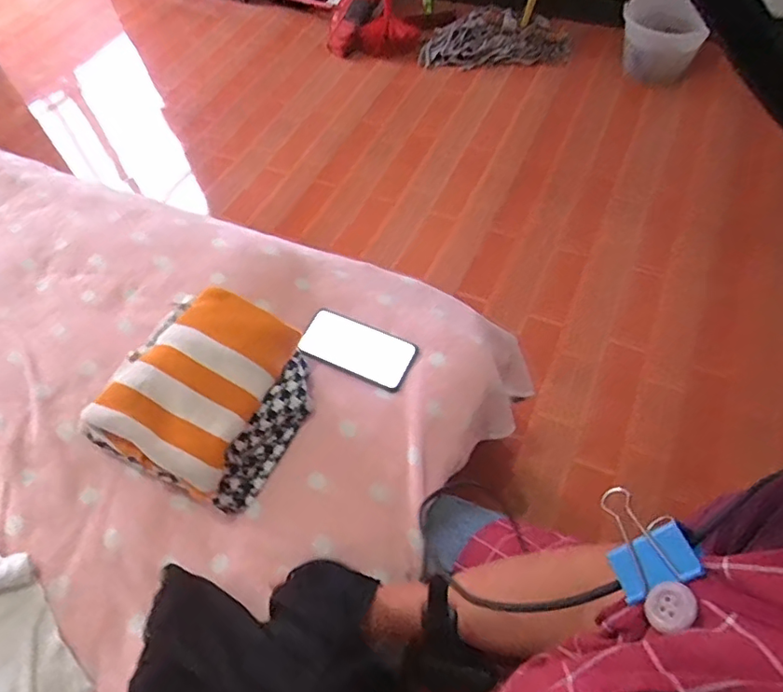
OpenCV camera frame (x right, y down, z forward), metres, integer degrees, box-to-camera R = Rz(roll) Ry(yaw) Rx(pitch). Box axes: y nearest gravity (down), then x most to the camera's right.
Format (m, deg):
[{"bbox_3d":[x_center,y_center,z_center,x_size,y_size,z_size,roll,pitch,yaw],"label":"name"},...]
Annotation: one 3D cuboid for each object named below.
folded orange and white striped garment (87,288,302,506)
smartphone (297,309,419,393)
[{"bbox_3d":[-0.230,0.041,0.657,0.164,0.058,0.227,23,62,17],"label":"folded orange and white striped garment"},{"bbox_3d":[-0.050,0.002,0.774,0.165,0.013,0.081,23,62,17],"label":"smartphone"}]

